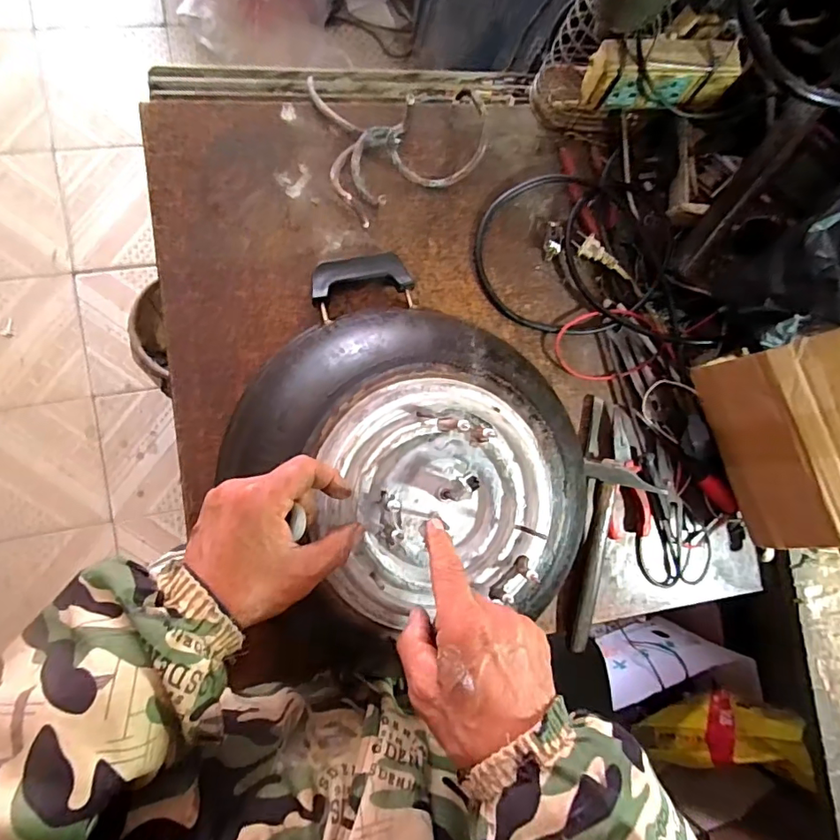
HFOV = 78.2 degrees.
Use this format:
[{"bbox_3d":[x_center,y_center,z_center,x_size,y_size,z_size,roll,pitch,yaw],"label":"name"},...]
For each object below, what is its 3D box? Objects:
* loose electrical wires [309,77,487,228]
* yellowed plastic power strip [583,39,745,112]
[{"bbox_3d":[-0.009,-0.291,0.542,0.185,0.047,0.160,-12,89,-10],"label":"loose electrical wires"},{"bbox_3d":[0.223,-0.321,0.481,0.133,0.051,0.040,-7,88,-10],"label":"yellowed plastic power strip"}]

